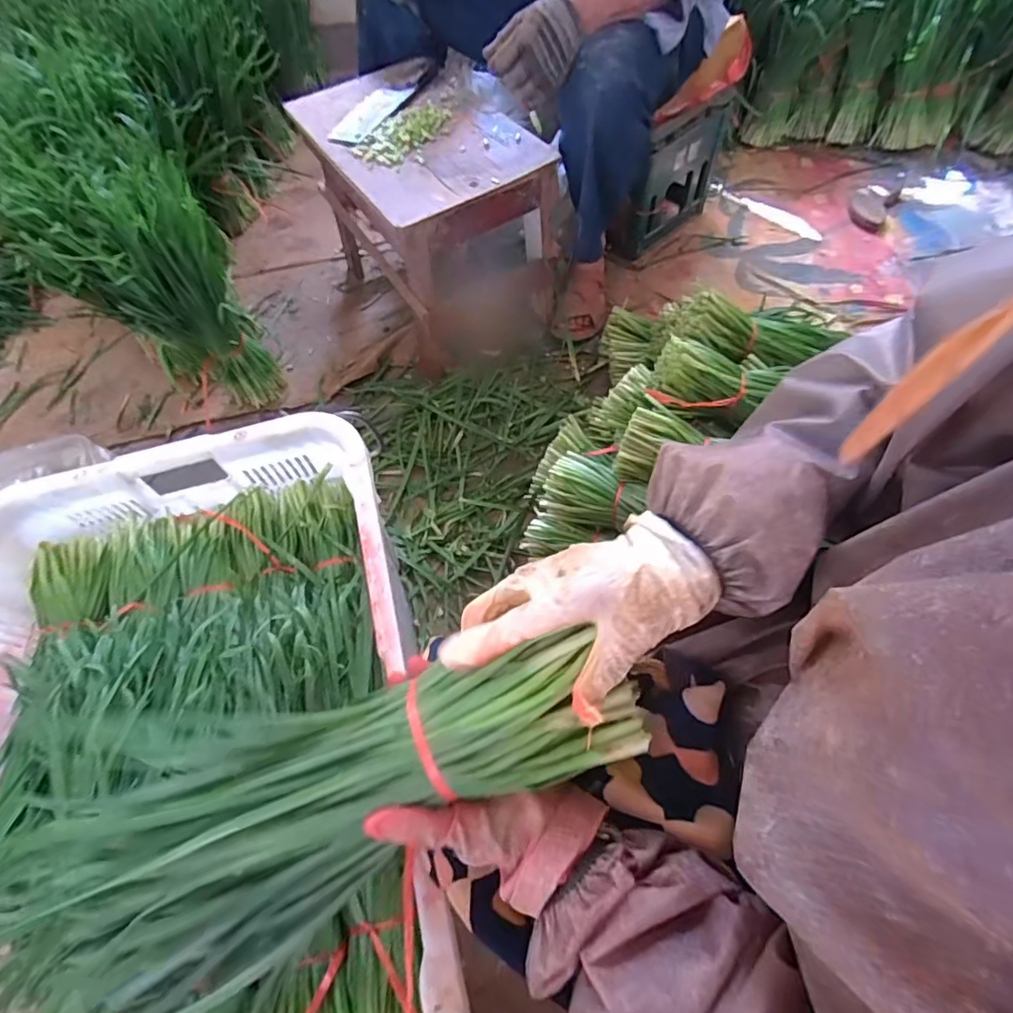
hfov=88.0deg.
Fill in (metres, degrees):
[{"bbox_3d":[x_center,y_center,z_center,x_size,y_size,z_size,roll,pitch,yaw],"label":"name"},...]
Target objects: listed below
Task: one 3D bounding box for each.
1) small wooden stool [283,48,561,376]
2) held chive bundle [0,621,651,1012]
[{"bbox_3d":[-0.186,-0.645,1.143,0.321,0.350,0.591,-32,65,-13],"label":"small wooden stool"},{"bbox_3d":[-0.107,0.177,0.321,0.381,0.079,0.128,-27,63,3],"label":"held chive bundle"}]

